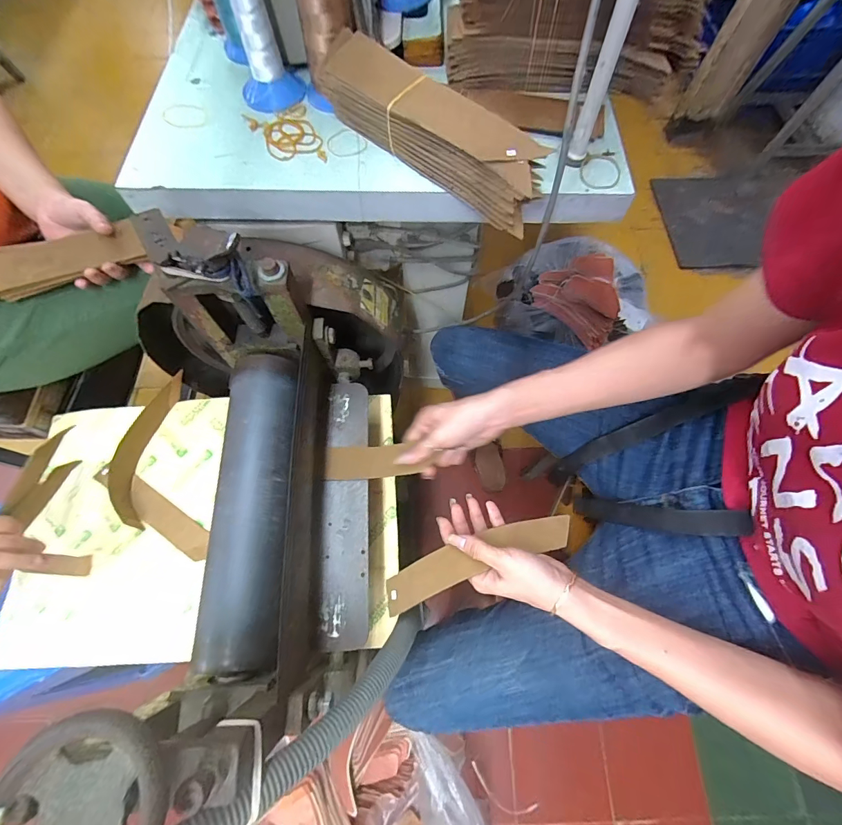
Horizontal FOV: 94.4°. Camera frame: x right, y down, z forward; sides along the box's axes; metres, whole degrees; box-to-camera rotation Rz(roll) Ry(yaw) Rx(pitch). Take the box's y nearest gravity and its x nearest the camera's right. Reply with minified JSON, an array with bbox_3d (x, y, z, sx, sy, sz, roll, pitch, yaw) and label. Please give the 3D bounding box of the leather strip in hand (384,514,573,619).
[{"bbox_3d":[0.066,0.154,0.416,0.218,0.041,0.043,-18,70,-8],"label":"leather strip in hand"}]

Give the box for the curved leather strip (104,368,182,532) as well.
[{"bbox_3d":[-0.401,0.047,0.559,0.065,0.032,0.216,6,69,1],"label":"curved leather strip"}]

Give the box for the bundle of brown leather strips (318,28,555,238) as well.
[{"bbox_3d":[0.010,-0.288,0.393,0.259,0.060,0.062,38,73,13],"label":"bundle of brown leather strips"}]

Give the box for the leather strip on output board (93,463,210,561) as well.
[{"bbox_3d":[-0.373,0.132,0.544,0.215,0.010,0.038,30,72,14],"label":"leather strip on output board"}]

